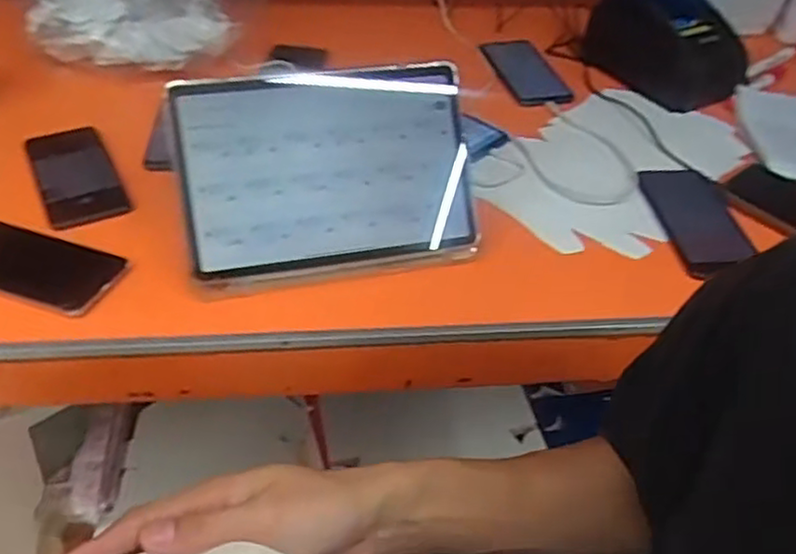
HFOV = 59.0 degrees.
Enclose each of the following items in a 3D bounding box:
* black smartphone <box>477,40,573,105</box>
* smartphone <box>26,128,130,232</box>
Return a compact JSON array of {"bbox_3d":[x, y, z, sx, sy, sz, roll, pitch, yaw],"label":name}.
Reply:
[{"bbox_3d":[0.167,-0.282,0.951,0.089,0.016,0.176,-5,43,-10],"label":"black smartphone"},{"bbox_3d":[-0.328,-0.105,0.715,0.074,0.015,0.158,-19,47,-23],"label":"smartphone"}]

